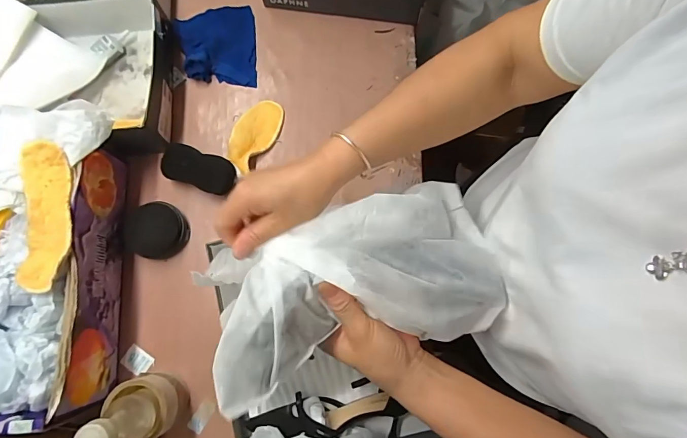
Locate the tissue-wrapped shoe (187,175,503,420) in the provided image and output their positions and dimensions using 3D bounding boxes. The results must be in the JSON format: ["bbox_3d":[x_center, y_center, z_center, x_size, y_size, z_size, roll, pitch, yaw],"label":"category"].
[{"bbox_3d":[0.016,0.054,0.342,0.255,0.058,0.137,-16,77,-17],"label":"tissue-wrapped shoe"}]

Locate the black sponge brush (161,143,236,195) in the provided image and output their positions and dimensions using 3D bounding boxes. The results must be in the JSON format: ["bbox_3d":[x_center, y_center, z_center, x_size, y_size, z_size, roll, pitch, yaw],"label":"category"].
[{"bbox_3d":[-0.240,-0.083,0.658,0.117,0.028,0.059,18,79,5],"label":"black sponge brush"}]

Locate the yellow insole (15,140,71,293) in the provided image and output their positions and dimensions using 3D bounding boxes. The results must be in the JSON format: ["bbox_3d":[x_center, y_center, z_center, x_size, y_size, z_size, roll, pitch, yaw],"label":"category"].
[{"bbox_3d":[-0.396,-0.006,0.532,0.067,0.025,0.199,-7,78,0],"label":"yellow insole"}]

